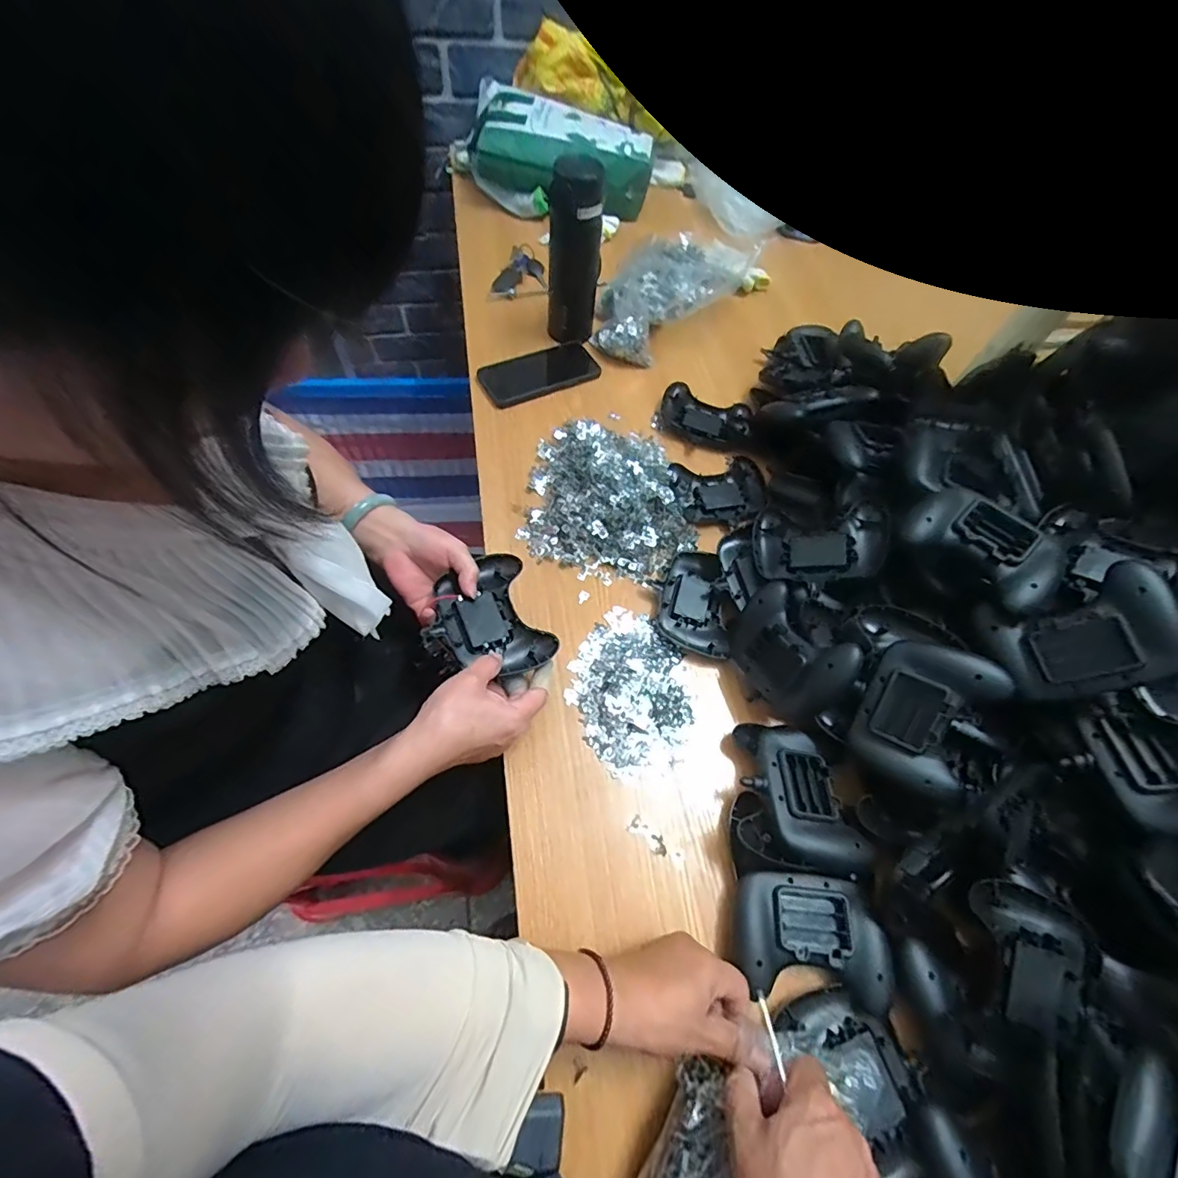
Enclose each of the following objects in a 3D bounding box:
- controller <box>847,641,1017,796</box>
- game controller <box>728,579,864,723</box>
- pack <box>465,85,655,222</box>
[{"bbox_3d":[0.279,0.105,0.435,0.086,0.046,0.118,34,99,32],"label":"controller"},{"bbox_3d":[0.188,0.062,0.491,0.031,0.091,0.121,11,31,-40],"label":"game controller"},{"bbox_3d":[-0.063,-0.833,0.992,0.370,0.118,0.165,17,61,6],"label":"pack"}]

